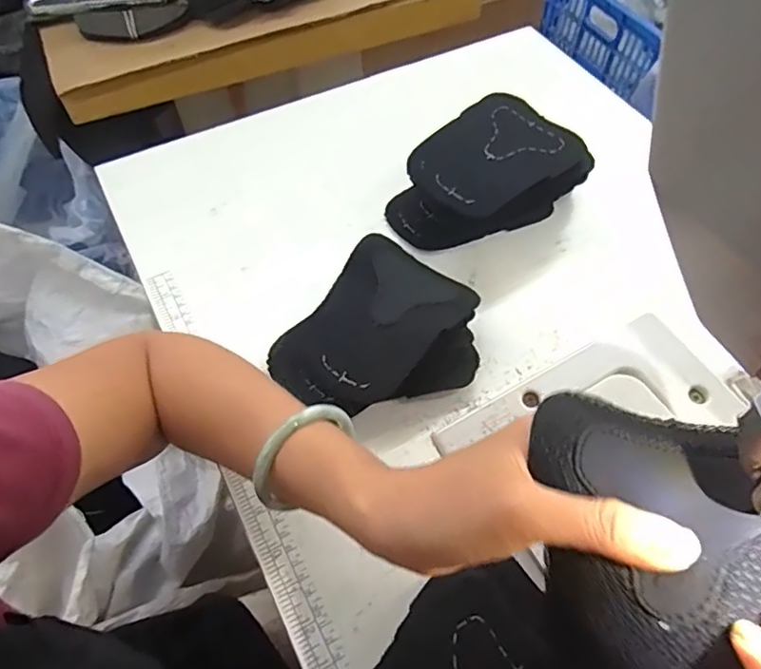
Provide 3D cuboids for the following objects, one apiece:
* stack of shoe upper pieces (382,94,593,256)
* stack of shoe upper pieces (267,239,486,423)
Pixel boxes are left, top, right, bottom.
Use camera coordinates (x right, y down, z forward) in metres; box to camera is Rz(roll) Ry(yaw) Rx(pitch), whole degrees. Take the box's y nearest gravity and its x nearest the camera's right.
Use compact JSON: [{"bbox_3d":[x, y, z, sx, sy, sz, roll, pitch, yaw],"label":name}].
[{"bbox_3d":[0.094,-0.140,0.508,0.157,0.073,0.105,-31,62,-19],"label":"stack of shoe upper pieces"},{"bbox_3d":[0.000,0.008,0.432,0.131,0.047,0.146,39,65,20],"label":"stack of shoe upper pieces"}]

